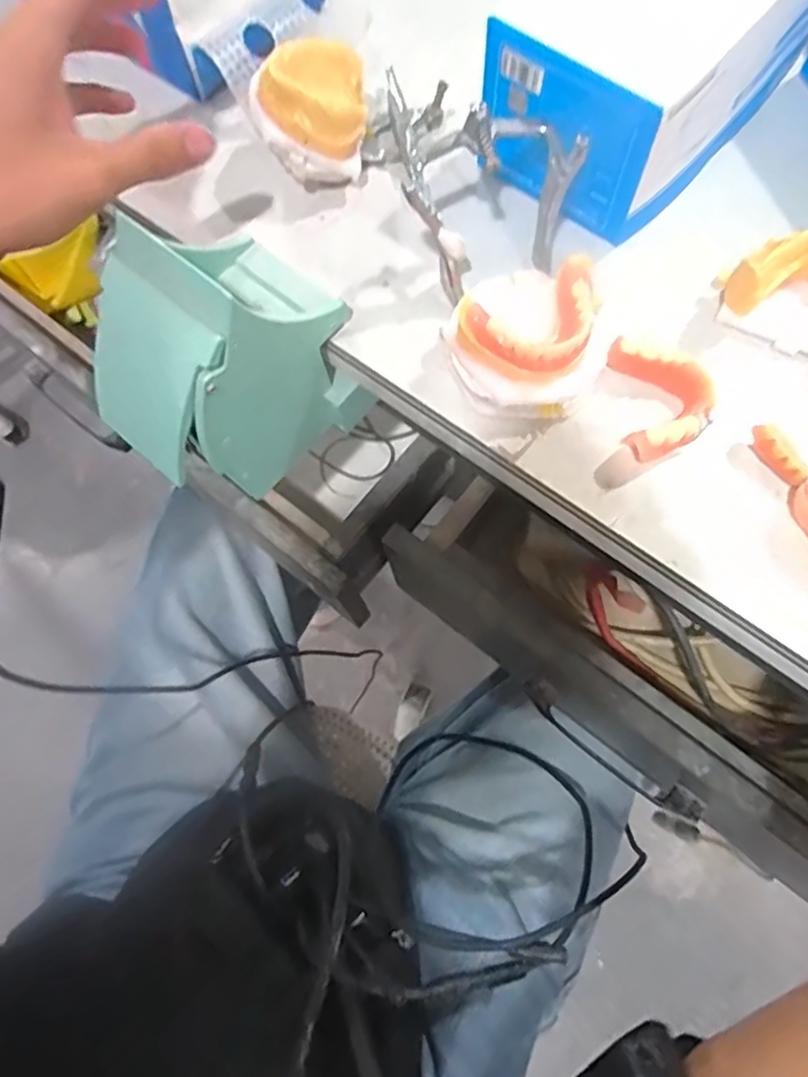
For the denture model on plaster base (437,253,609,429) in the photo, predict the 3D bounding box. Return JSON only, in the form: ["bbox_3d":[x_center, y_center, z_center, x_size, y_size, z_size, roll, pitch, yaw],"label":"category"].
[{"bbox_3d":[0.058,-0.103,0.310,0.072,0.044,0.077,-1,71,3],"label":"denture model on plaster base"}]

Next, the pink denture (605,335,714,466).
[{"bbox_3d":[0.124,-0.065,0.305,0.044,0.019,0.059,-4,71,2],"label":"pink denture"}]

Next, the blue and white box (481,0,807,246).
[{"bbox_3d":[0.133,-0.260,0.332,0.113,0.071,0.194,36,76,14],"label":"blue and white box"}]

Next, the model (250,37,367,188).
[{"bbox_3d":[-0.050,-0.237,0.352,0.061,0.046,0.056,-16,71,-2],"label":"model"}]

